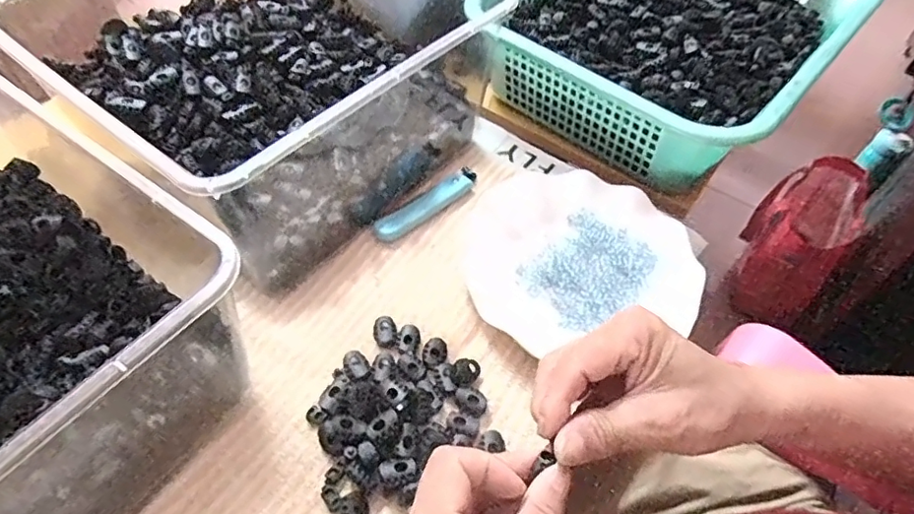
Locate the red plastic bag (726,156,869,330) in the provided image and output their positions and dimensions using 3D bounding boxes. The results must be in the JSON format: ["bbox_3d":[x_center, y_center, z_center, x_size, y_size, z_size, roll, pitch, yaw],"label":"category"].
[{"bbox_3d":[0.606,-0.036,0.998,0.150,0.217,0.242,31,58,20],"label":"red plastic bag"}]

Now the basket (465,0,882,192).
[{"bbox_3d":[0.219,-0.241,0.586,0.312,0.090,0.390,36,59,22],"label":"basket"}]

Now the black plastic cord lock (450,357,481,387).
[{"bbox_3d":[0.005,0.081,0.384,0.017,0.010,0.022,29,57,18],"label":"black plastic cord lock"}]

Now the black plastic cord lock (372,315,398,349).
[{"bbox_3d":[-0.052,0.056,0.404,0.017,0.007,0.025,-8,53,-8],"label":"black plastic cord lock"}]

